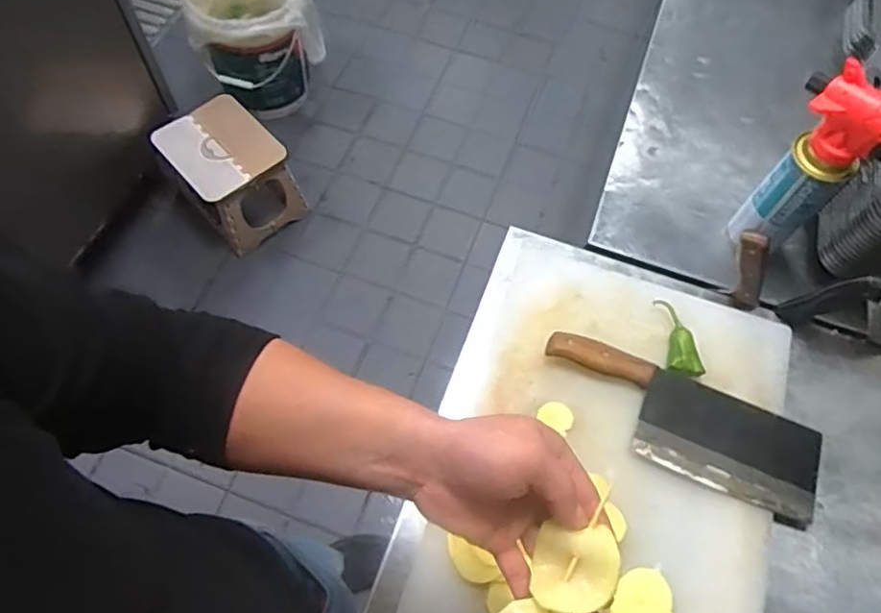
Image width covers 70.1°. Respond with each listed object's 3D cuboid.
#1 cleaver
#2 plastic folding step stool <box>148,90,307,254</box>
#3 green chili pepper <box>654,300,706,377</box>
[{"bbox_3d":[0.253,0.122,0.663,0.300,0.032,0.106,20,64,7],"label":"cleaver"},{"bbox_3d":[-0.539,-0.334,1.637,0.245,0.266,0.282,-36,70,-18],"label":"plastic folding step stool"},{"bbox_3d":[0.261,0.037,0.710,0.035,0.031,0.097,-11,65,-8],"label":"green chili pepper"}]

